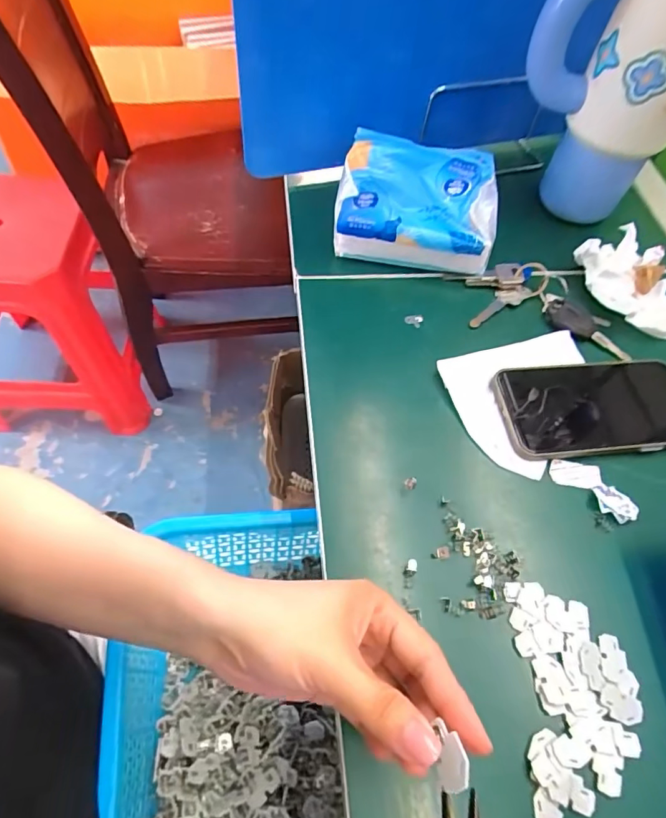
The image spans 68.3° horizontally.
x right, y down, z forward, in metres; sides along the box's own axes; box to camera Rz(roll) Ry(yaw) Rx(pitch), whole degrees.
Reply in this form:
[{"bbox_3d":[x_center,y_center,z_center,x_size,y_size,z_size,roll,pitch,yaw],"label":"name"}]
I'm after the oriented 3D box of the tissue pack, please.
[{"bbox_3d":[0.075,-0.180,0.441,0.139,0.087,0.072,10,59,0],"label":"tissue pack"}]

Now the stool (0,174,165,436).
[{"bbox_3d":[-0.570,-0.178,0.988,0.303,0.443,0.260,6,59,-2],"label":"stool"}]

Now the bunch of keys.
[{"bbox_3d":[0.194,-0.098,0.443,0.138,0.022,0.083,11,59,1],"label":"bunch of keys"}]

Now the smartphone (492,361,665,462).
[{"bbox_3d":[0.206,-0.003,0.384,0.147,0.015,0.078,-4,60,-8],"label":"smartphone"}]

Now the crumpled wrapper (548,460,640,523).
[{"bbox_3d":[0.191,0.055,0.356,0.063,0.009,0.029,36,63,15],"label":"crumpled wrapper"}]

